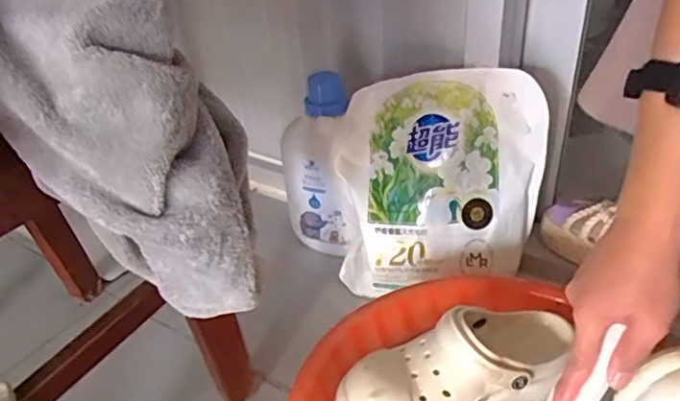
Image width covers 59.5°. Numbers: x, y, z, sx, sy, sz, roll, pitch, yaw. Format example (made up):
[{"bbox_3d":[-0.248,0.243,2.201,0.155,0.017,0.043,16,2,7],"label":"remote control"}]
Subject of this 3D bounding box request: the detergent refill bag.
[{"bbox_3d":[0.127,-0.016,0.756,0.256,0.260,0.119,-5,34,-1],"label":"detergent refill bag"}]

